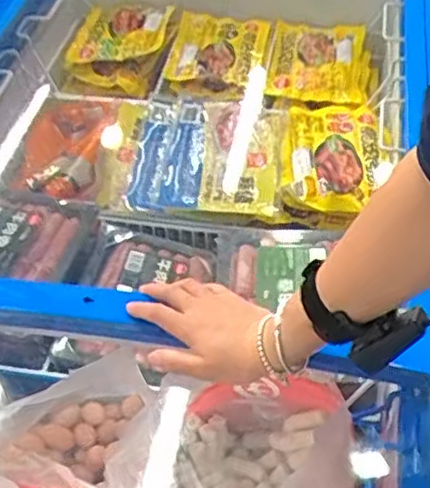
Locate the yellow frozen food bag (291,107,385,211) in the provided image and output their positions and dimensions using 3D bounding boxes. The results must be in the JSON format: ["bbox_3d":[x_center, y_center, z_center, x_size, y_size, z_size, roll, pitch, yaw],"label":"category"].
[{"bbox_3d":[0.180,-0.148,1.052,0.128,0.034,0.250,-2,48,2],"label":"yellow frozen food bag"}]

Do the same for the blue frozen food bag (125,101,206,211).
[{"bbox_3d":[-0.069,-0.145,1.065,0.103,0.025,0.280,2,48,5],"label":"blue frozen food bag"}]

